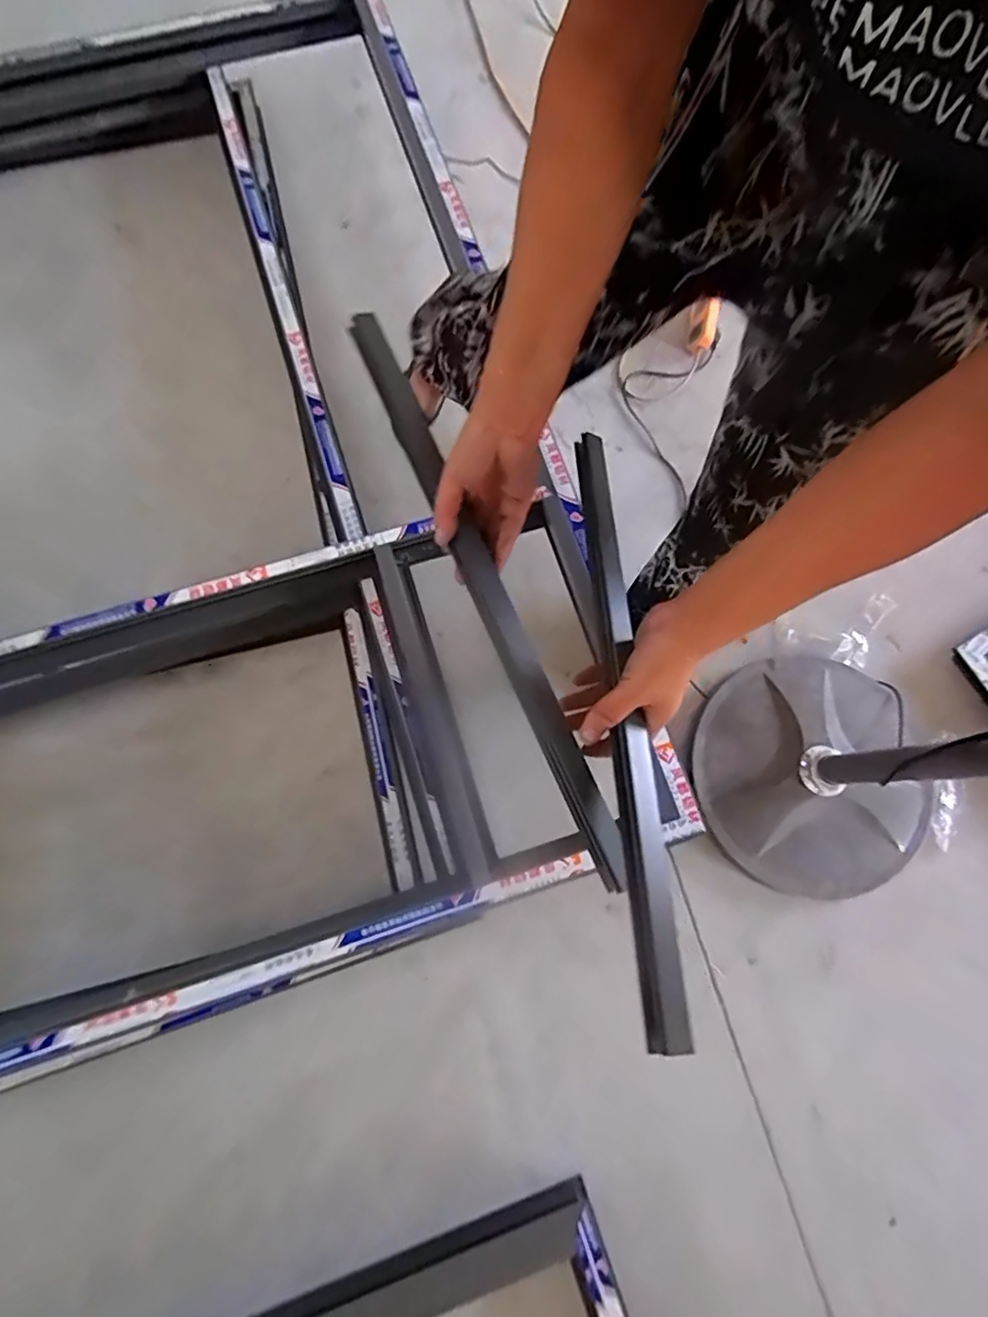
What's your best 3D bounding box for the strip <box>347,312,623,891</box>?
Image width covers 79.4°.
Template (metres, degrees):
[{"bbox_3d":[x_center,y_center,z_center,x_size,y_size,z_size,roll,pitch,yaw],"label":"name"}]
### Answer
[{"bbox_3d":[-0.007,-0.066,0.539,0.038,0.040,0.551,-24,84,-9],"label":"strip"}]

